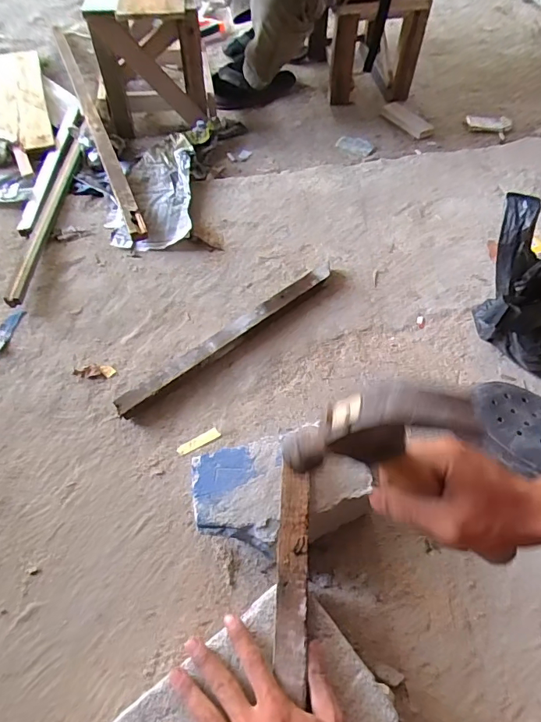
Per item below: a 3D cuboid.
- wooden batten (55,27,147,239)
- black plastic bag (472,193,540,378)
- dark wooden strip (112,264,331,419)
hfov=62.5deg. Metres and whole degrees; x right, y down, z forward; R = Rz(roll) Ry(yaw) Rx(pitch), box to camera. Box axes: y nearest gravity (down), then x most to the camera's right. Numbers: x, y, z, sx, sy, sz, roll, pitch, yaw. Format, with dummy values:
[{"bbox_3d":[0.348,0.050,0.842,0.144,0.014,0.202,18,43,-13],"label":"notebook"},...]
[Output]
[{"bbox_3d":[-0.426,-0.587,1.056,0.032,0.046,0.962,-20,59,-13],"label":"wooden batten"},{"bbox_3d":[0.356,-0.071,0.595,0.163,0.236,0.171,13,56,9],"label":"black plastic bag"},{"bbox_3d":[-0.056,-0.040,0.691,0.403,0.028,0.028,-36,63,-21],"label":"dark wooden strip"}]

